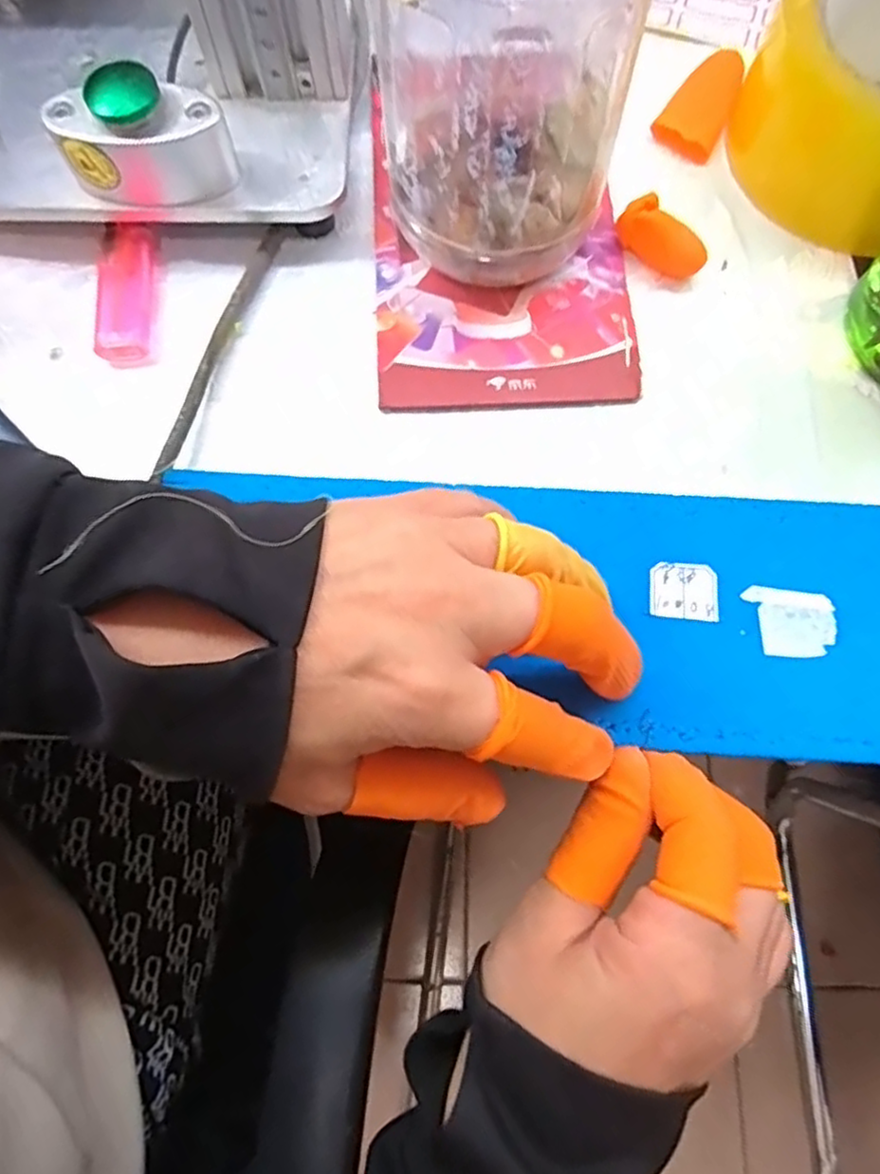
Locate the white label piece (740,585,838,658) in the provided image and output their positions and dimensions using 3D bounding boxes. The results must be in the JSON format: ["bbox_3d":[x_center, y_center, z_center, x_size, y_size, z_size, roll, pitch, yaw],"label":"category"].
[{"bbox_3d":[0.106,0.010,0.205,0.026,0.004,0.021,2,74,2],"label":"white label piece"}]

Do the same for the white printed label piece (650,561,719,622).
[{"bbox_3d":[0.075,0.001,0.208,0.020,0.004,0.017,4,74,2],"label":"white printed label piece"}]

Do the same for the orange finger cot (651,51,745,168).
[{"bbox_3d":[0.104,-0.191,0.271,0.024,0.012,0.048,27,76,8],"label":"orange finger cot"}]

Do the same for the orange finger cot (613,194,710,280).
[{"bbox_3d":[0.081,-0.126,0.250,0.014,0.018,0.032,-43,78,-10],"label":"orange finger cot"}]

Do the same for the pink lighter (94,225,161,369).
[{"bbox_3d":[-0.115,-0.106,0.251,0.020,0.012,0.051,-5,74,-1],"label":"pink lighter"}]

